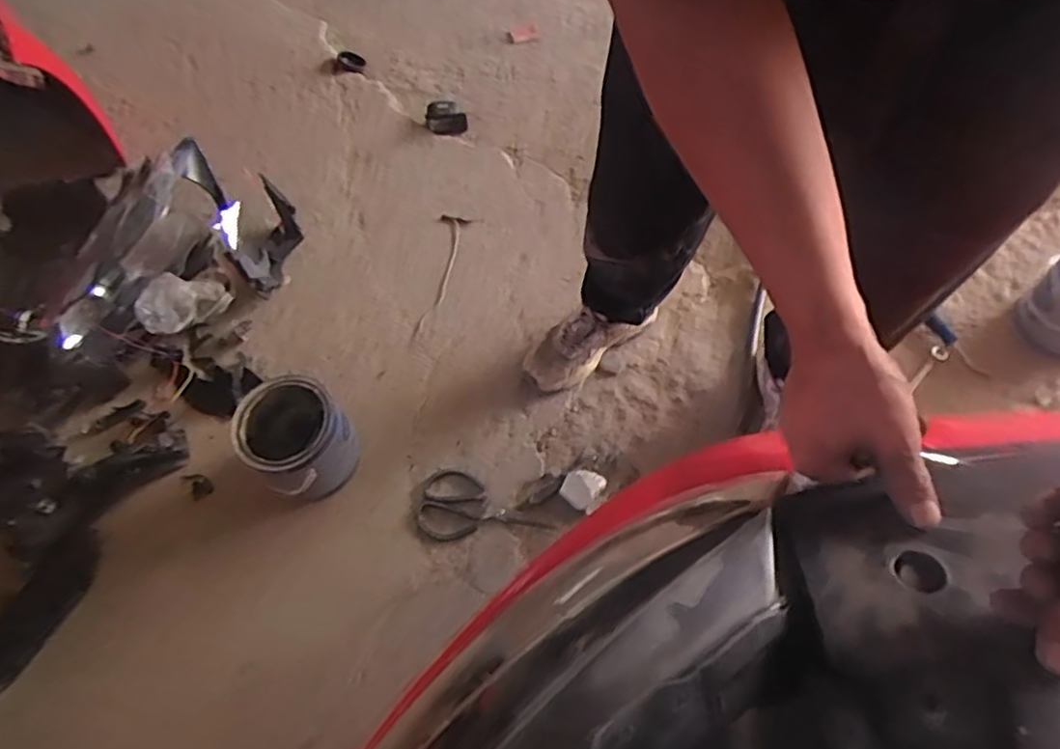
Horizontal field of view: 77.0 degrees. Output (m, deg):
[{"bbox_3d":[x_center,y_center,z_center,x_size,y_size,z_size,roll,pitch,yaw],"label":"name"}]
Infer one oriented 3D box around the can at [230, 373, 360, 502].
[{"bbox_3d":[-0.373,0.104,1.071,0.153,0.157,0.153,-2,63,3],"label":"can"}]

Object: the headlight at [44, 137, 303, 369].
[{"bbox_3d":[-0.663,-0.208,1.248,0.306,0.227,0.478,25,68,16],"label":"headlight"}]

